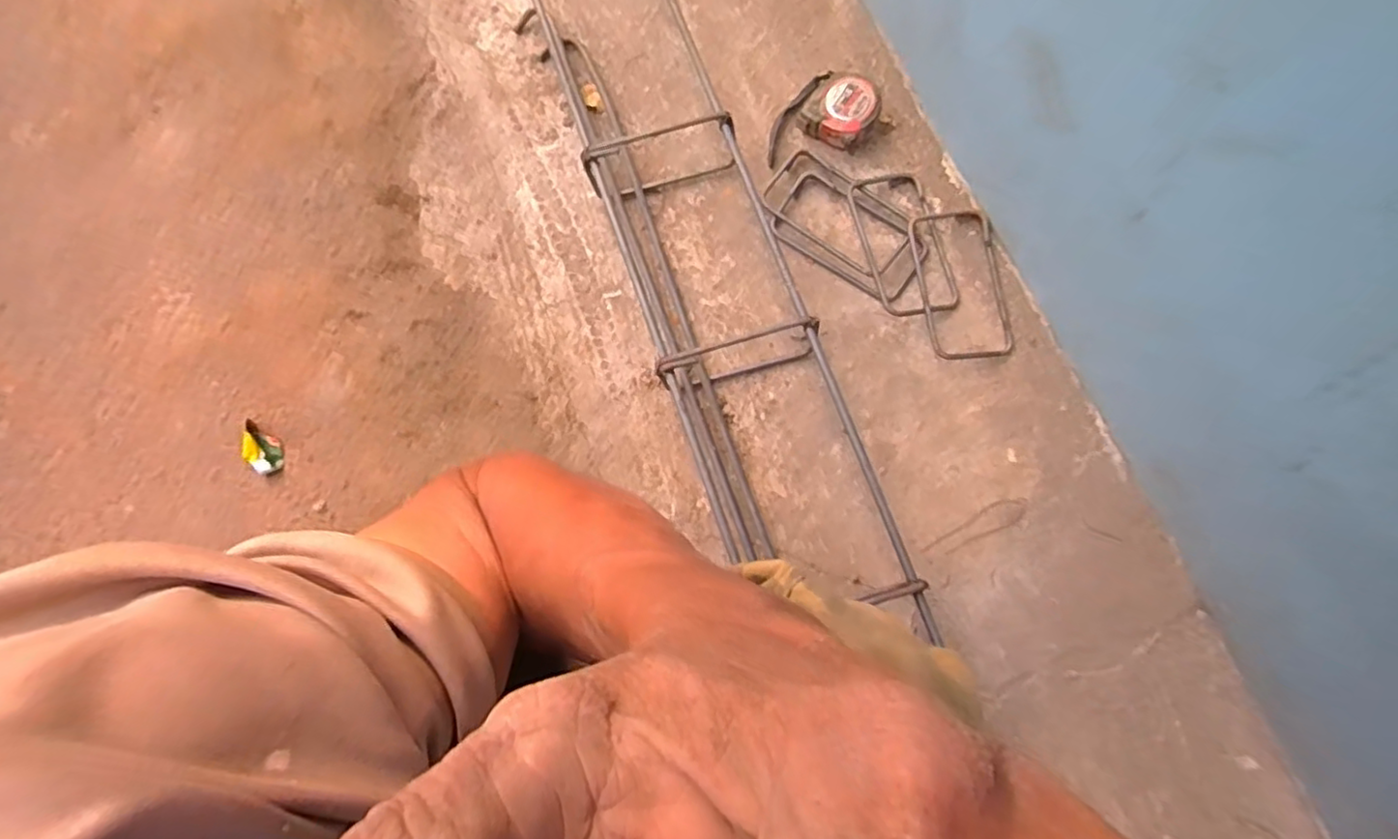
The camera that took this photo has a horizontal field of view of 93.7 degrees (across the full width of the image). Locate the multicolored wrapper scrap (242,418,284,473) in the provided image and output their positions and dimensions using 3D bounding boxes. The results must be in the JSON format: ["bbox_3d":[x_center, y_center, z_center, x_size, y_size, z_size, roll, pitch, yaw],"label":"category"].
[{"bbox_3d":[-0.415,0.028,0.620,0.029,0.023,0.045,-43,80,-8],"label":"multicolored wrapper scrap"}]

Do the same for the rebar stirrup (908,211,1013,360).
[{"bbox_3d":[0.252,-0.132,0.635,0.077,0.017,0.154,-7,77,0],"label":"rebar stirrup"}]

